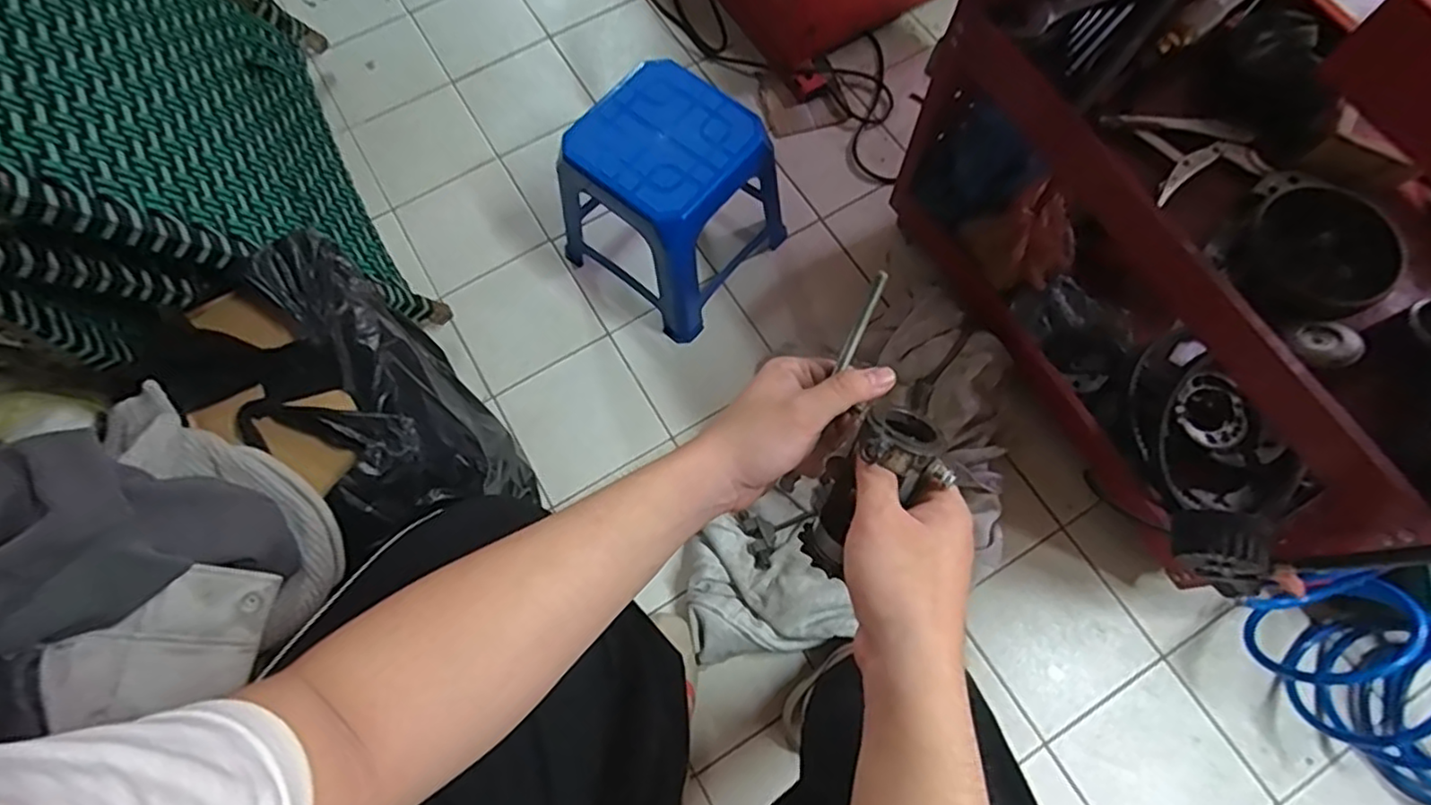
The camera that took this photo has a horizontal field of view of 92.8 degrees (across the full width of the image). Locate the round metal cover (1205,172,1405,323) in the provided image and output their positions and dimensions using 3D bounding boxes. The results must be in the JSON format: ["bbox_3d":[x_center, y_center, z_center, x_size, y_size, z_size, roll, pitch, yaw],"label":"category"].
[{"bbox_3d":[0.581,-0.145,0.670,0.145,0.042,0.151,-1,71,2],"label":"round metal cover"}]

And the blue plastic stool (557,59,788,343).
[{"bbox_3d":[-0.070,-0.295,1.000,0.255,0.262,0.244,37,73,14],"label":"blue plastic stool"}]

